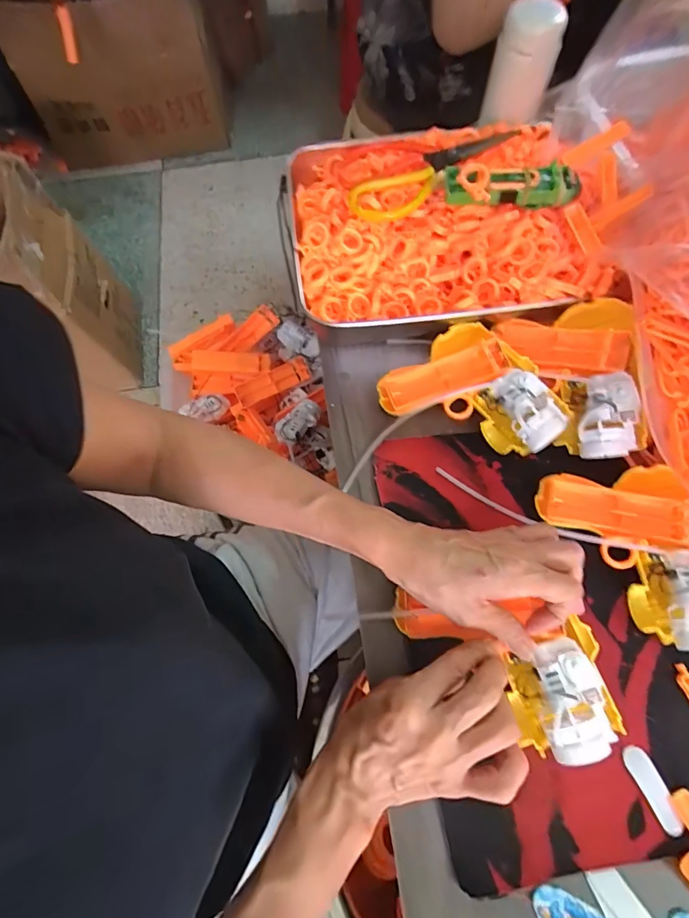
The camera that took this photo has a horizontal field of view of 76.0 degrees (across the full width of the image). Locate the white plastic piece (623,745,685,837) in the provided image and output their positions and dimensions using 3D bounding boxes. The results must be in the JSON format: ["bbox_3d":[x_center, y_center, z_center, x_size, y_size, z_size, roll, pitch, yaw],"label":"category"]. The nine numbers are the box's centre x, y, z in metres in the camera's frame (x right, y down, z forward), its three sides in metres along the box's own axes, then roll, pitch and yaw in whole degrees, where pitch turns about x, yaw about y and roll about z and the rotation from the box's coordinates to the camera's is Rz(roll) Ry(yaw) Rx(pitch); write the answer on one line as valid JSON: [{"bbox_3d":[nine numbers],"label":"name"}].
[{"bbox_3d":[0.213,0.227,0.303,0.018,0.005,0.052,-24,68,-8],"label":"white plastic piece"}]

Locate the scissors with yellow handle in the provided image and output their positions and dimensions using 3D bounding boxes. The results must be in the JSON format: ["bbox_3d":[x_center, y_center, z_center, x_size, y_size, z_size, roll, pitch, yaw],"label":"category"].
[{"bbox_3d":[0.086,-0.272,0.422,0.167,0.009,0.050,-24,78,-1],"label":"scissors with yellow handle"}]

